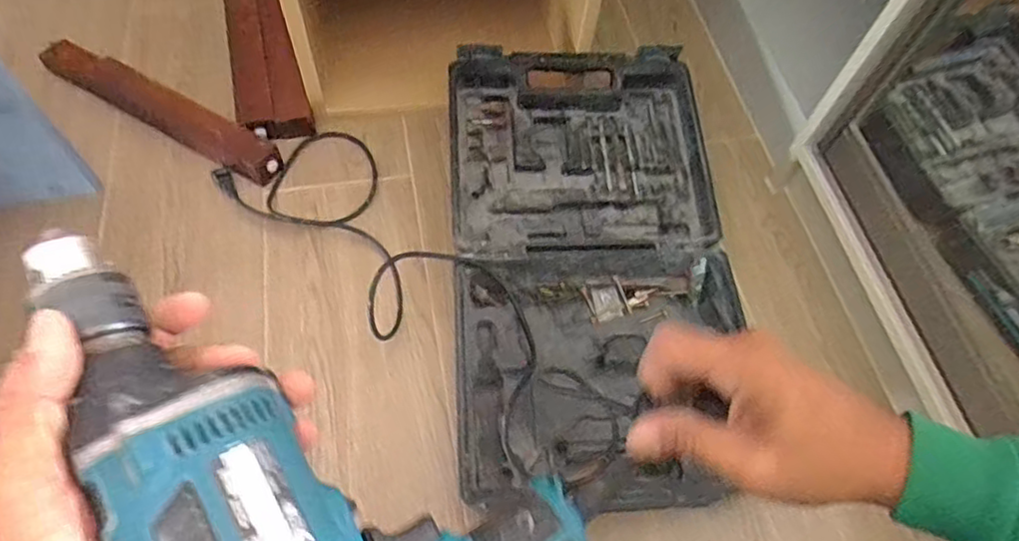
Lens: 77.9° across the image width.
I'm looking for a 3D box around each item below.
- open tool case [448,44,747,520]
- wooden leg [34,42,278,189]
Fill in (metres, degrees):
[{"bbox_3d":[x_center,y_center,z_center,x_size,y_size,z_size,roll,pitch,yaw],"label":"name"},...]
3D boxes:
[{"bbox_3d":[0.093,-0.023,0.796,0.348,0.093,0.602,3,61,-2],"label":"open tool case"},{"bbox_3d":[-0.499,-0.229,0.903,0.402,0.048,0.053,28,63,12],"label":"wooden leg"}]

